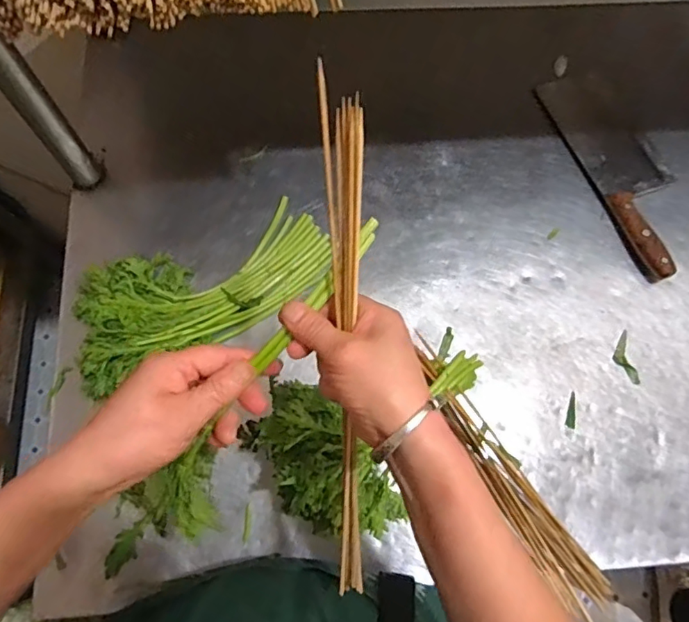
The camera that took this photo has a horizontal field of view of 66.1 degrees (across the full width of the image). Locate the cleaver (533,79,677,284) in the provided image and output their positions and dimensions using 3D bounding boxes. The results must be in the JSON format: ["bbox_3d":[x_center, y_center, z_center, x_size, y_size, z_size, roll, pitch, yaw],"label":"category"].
[{"bbox_3d":[0.359,-0.186,0.680,0.094,0.029,0.301,-21,72,-5],"label":"cleaver"}]

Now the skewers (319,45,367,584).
[{"bbox_3d":[0.001,0.030,0.359,0.027,0.011,0.352,0,101,2],"label":"skewers"}]

